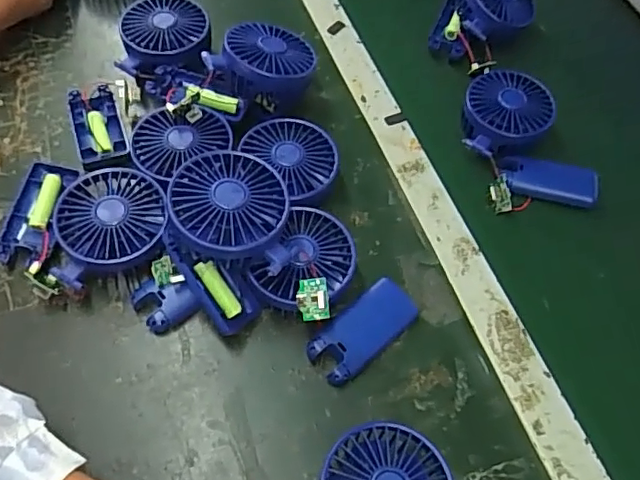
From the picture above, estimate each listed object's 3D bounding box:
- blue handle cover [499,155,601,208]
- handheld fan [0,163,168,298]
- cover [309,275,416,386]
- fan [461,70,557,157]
[{"bbox_3d":[0.222,-0.058,0.552,0.089,0.023,0.040,12,60,4],"label":"blue handle cover"},{"bbox_3d":[-0.195,-0.009,0.466,0.138,0.046,0.104,14,60,4],"label":"handheld fan"},{"bbox_3d":[0.036,0.071,0.451,0.095,0.022,0.040,-40,70,-23],"label":"cover"},{"bbox_3d":[0.187,-0.124,0.573,0.083,0.050,0.096,20,61,7],"label":"fan"}]

